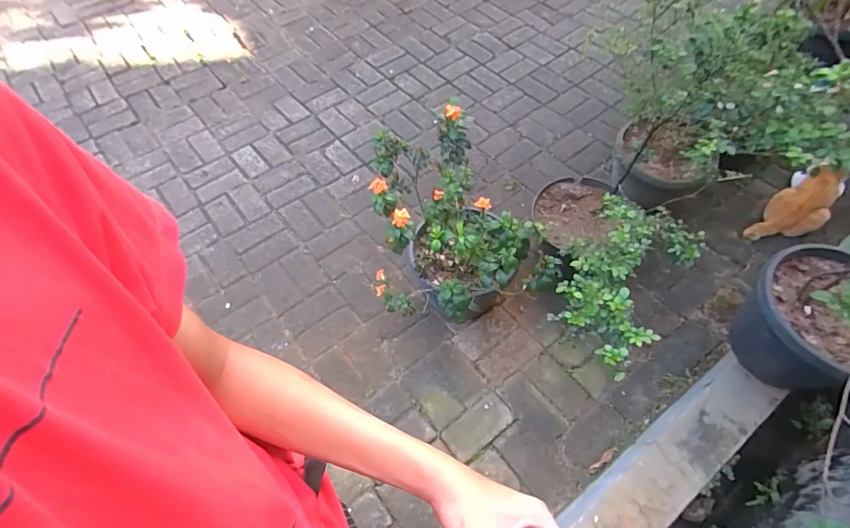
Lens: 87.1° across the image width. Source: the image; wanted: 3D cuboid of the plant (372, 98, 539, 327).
[{"bbox_3d":[0.062,-0.024,1.265,0.443,0.659,0.494,14,56,6],"label":"plant"}]

